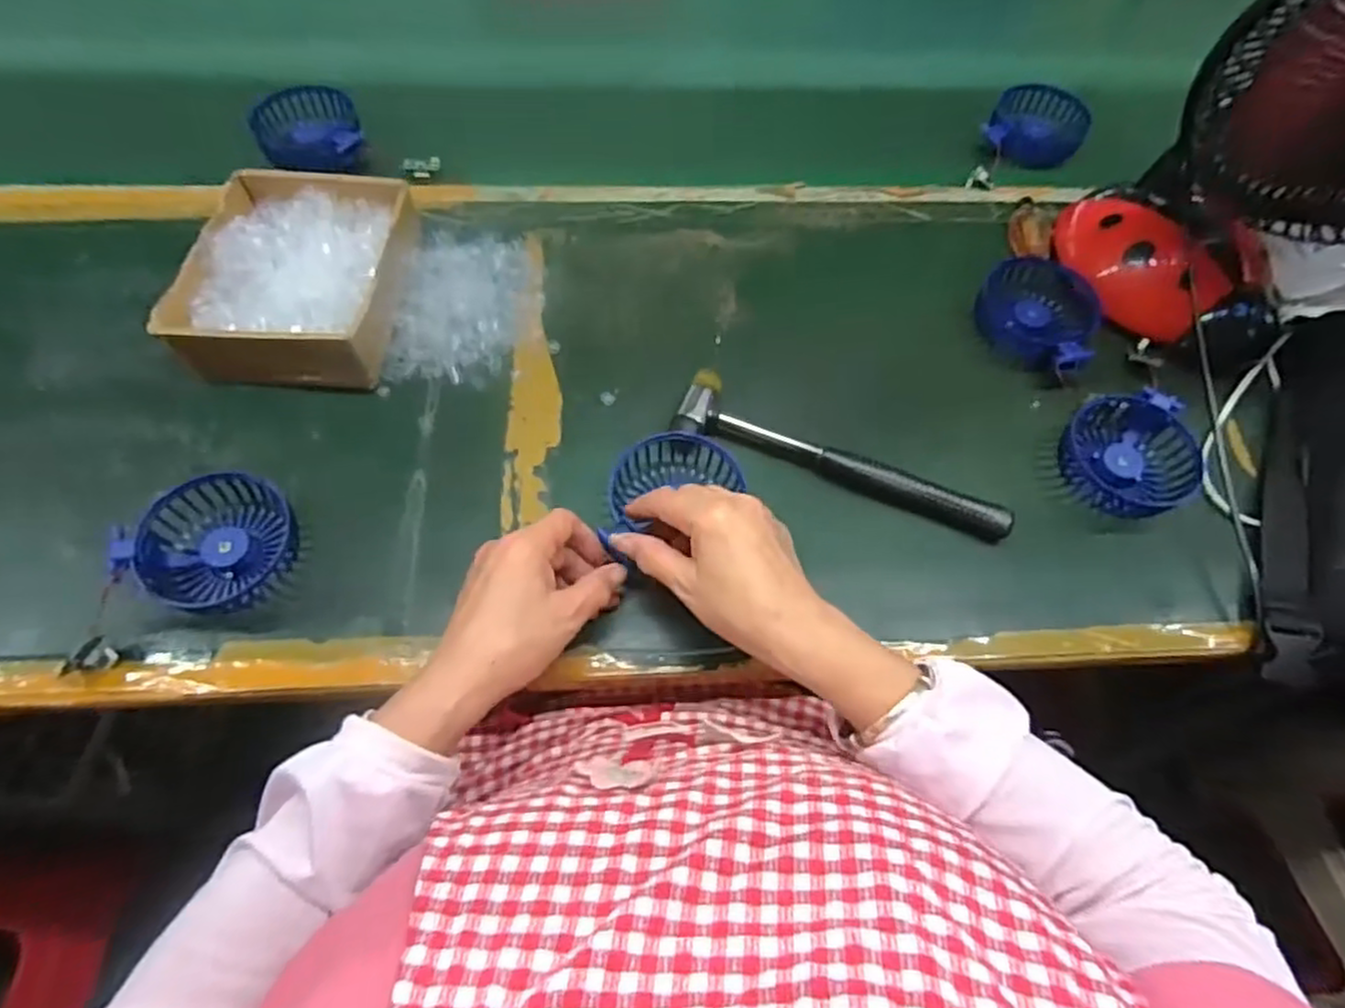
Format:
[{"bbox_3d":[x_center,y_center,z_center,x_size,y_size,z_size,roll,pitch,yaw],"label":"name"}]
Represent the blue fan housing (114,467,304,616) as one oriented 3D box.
[{"bbox_3d":[-0.296,0.025,0.461,0.091,0.037,0.086,1,63,-2],"label":"blue fan housing"}]

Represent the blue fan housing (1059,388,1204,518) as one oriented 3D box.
[{"bbox_3d":[0.327,-0.036,0.512,0.089,0.036,0.090,1,63,-2],"label":"blue fan housing"}]

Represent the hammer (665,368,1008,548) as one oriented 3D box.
[{"bbox_3d":[0.120,-0.030,0.510,0.241,0.025,0.055,22,64,9],"label":"hammer"}]

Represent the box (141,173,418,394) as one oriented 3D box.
[{"bbox_3d":[-0.286,-0.173,0.550,0.143,0.057,0.180,7,63,1],"label":"box"}]

